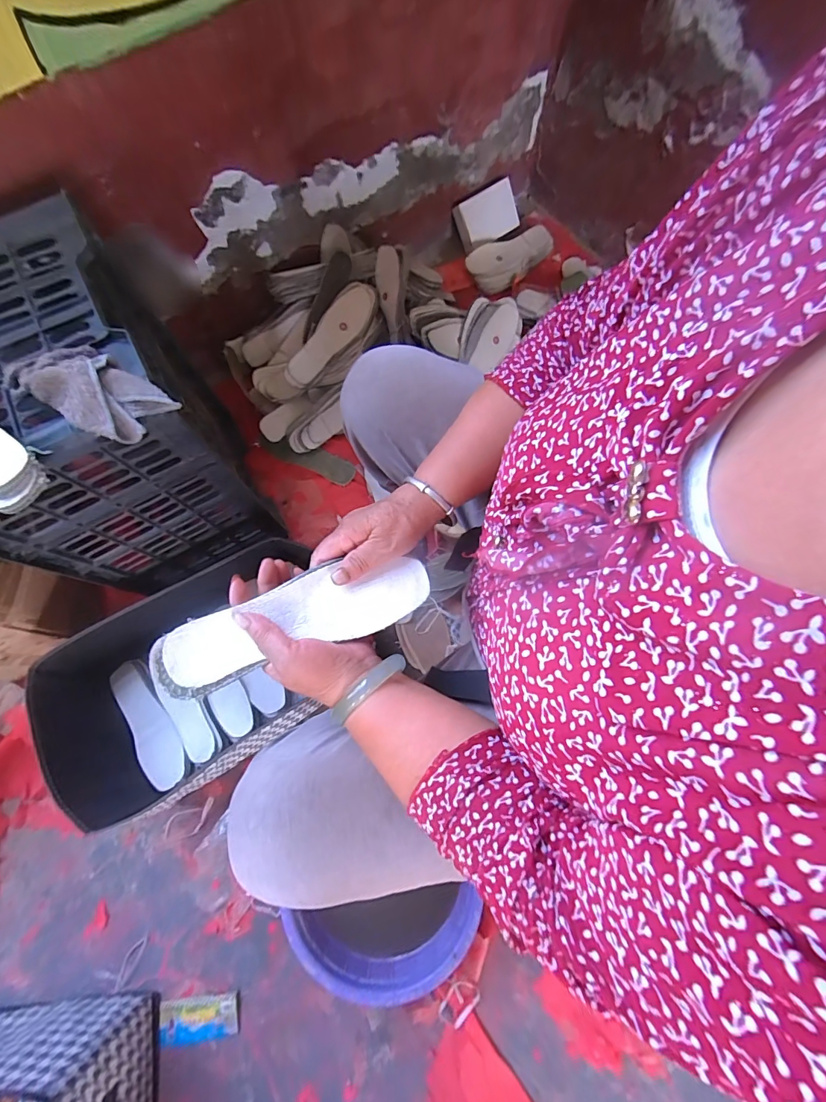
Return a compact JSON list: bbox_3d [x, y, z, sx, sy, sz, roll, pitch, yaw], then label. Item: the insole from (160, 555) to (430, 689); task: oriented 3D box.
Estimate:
[{"bbox_3d":[-0.093,0.053,0.356,0.214,0.020,0.061,-16,72,-14],"label":"insole"}]

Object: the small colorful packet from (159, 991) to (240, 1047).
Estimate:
[{"bbox_3d":[-0.333,0.731,0.656,0.122,0.010,0.059,-8,74,-1],"label":"small colorful packet"}]

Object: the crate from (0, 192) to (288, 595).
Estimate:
[{"bbox_3d":[-0.445,-0.149,0.632,0.286,0.423,0.355,-32,75,-7],"label":"crate"}]

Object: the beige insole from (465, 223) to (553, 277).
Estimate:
[{"bbox_3d":[0.243,-0.730,1.026,0.238,0.015,0.082,-24,97,-9],"label":"beige insole"}]

